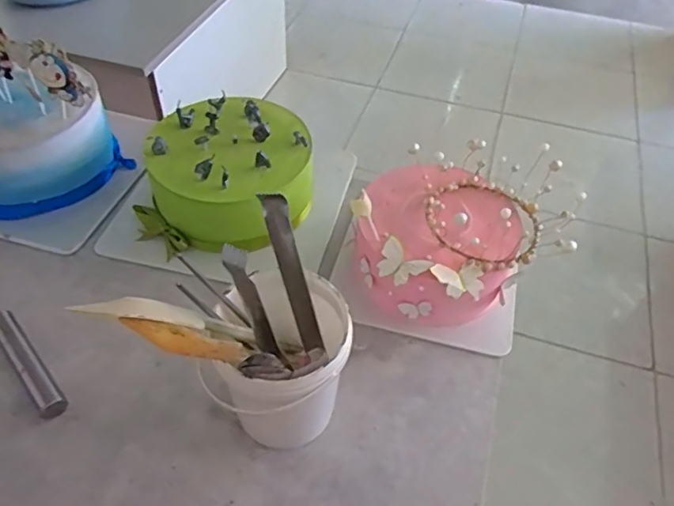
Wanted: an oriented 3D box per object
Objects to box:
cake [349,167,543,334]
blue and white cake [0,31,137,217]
[{"bbox_3d":[0.115,-0.013,0.609,0.192,0.102,0.164,8,49,5],"label":"cake"},{"bbox_3d":[-0.391,-0.166,0.679,0.198,0.179,0.155,-30,56,-25],"label":"blue and white cake"}]

